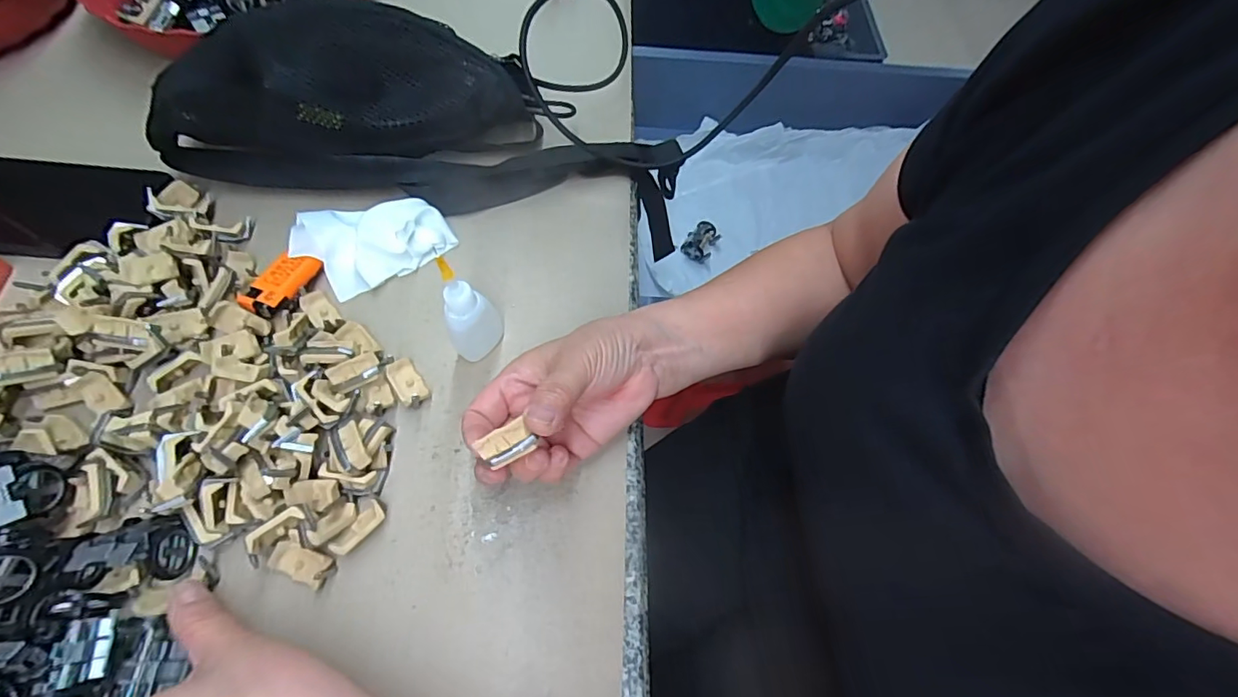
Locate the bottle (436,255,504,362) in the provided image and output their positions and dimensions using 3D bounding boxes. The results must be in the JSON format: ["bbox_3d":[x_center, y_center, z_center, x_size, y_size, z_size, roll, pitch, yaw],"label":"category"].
[{"bbox_3d":[-0.090,-0.019,0.321,0.027,0.083,0.024,1,64,-3],"label":"bottle"}]

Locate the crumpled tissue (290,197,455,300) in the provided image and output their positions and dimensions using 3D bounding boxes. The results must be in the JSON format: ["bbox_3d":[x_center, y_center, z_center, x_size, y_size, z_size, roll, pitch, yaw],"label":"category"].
[{"bbox_3d":[-0.180,-0.084,0.380,0.100,0.025,0.072,-28,69,-16],"label":"crumpled tissue"}]

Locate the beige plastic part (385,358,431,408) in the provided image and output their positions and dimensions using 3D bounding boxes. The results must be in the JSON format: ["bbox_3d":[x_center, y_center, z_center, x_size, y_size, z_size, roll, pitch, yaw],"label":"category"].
[{"bbox_3d":[-0.136,0.022,0.337,0.017,0.010,0.032,-32,70,-18],"label":"beige plastic part"}]

